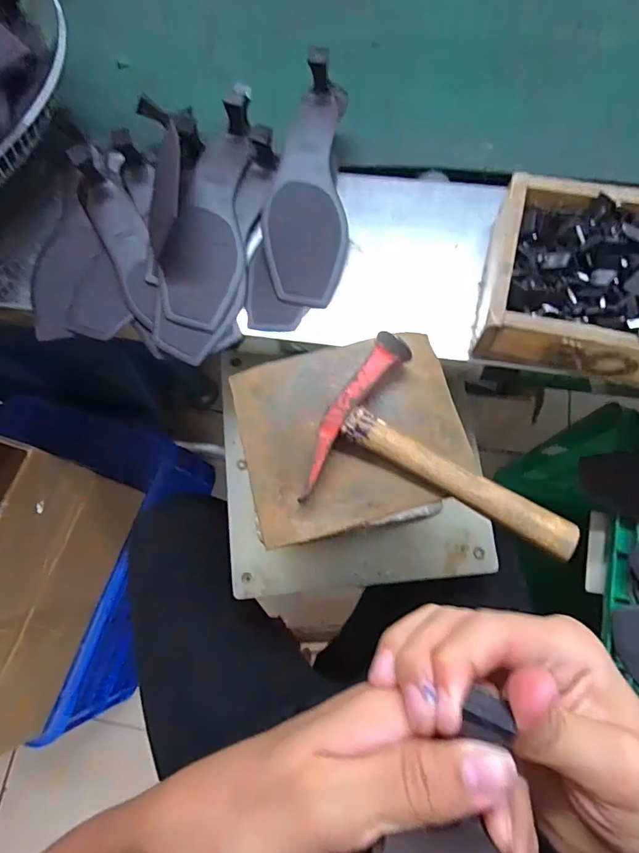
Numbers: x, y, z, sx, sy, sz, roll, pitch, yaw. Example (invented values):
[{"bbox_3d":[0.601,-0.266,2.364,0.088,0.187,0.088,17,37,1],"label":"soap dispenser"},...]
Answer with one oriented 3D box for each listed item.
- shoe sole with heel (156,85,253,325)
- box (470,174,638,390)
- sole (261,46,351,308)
[{"bbox_3d":[-0.106,-0.216,0.471,0.073,0.046,0.246,7,73,6],"label":"shoe sole with heel"},{"bbox_3d":[0.238,-0.124,0.415,0.185,0.062,0.164,14,75,8],"label":"box"},{"bbox_3d":[-0.012,-0.236,0.463,0.083,0.045,0.238,3,85,4],"label":"sole"}]

